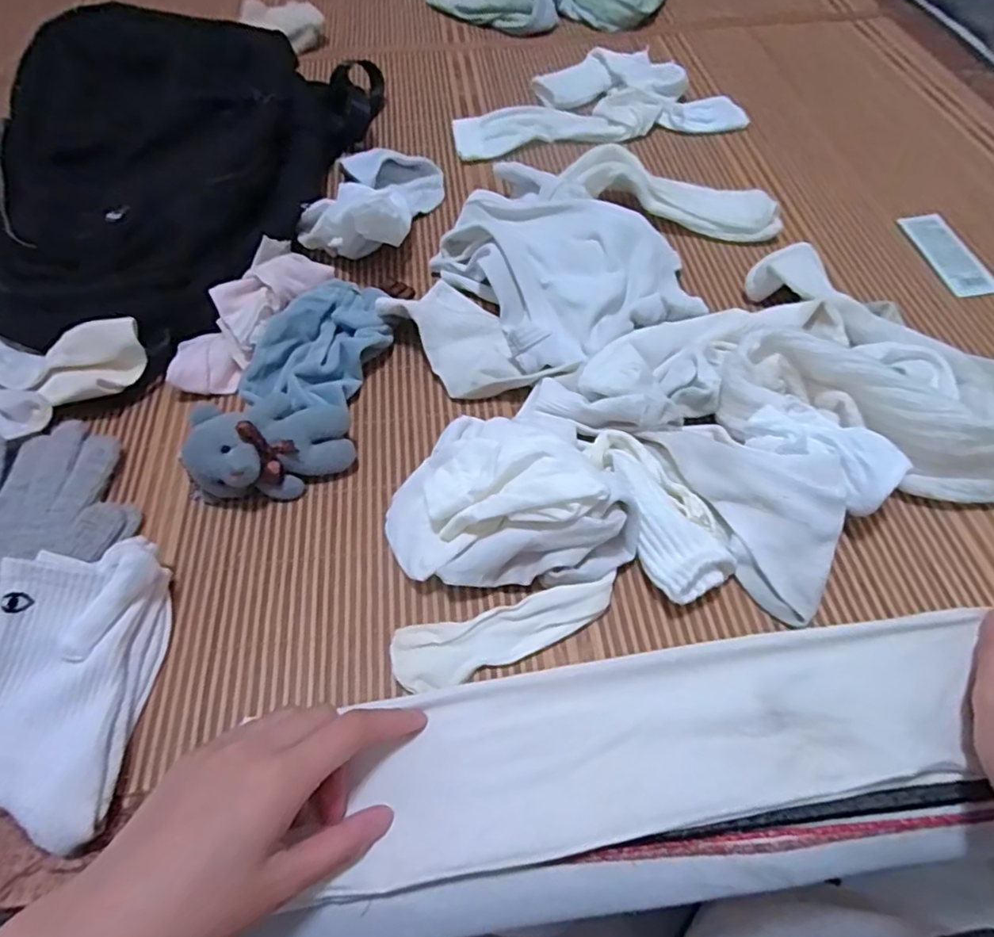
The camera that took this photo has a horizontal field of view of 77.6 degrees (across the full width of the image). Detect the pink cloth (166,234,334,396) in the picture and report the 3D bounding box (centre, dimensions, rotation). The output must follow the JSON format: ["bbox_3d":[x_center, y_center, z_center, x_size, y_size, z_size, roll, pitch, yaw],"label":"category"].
[{"bbox_3d":[-0.198,-0.122,0.488,0.067,0.044,0.149,29,77,18],"label":"pink cloth"}]

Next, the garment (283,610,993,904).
[{"bbox_3d":[0.091,0.137,0.325,0.335,0.015,0.093,-11,57,-3],"label":"garment"}]

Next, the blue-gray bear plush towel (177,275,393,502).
[{"bbox_3d":[-0.138,-0.068,0.453,0.098,0.041,0.208,12,58,8],"label":"blue-gray bear plush towel"}]

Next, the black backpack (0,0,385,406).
[{"bbox_3d":[-0.336,-0.303,0.591,0.336,0.072,0.450,16,59,10],"label":"black backpack"}]

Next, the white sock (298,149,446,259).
[{"bbox_3d":[-0.118,-0.259,0.570,0.108,0.056,0.173,9,58,6],"label":"white sock"}]

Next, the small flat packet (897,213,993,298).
[{"bbox_3d":[0.403,-0.193,0.552,0.040,0.007,0.107,-6,57,-3],"label":"small flat packet"}]

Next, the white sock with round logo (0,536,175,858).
[{"bbox_3d":[-0.239,0.111,0.332,0.086,0.050,0.147,-2,57,-1],"label":"white sock with round logo"}]

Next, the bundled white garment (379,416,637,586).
[{"bbox_3d":[-0.001,0.024,0.369,0.106,0.066,0.137,-40,65,-22],"label":"bundled white garment"}]

